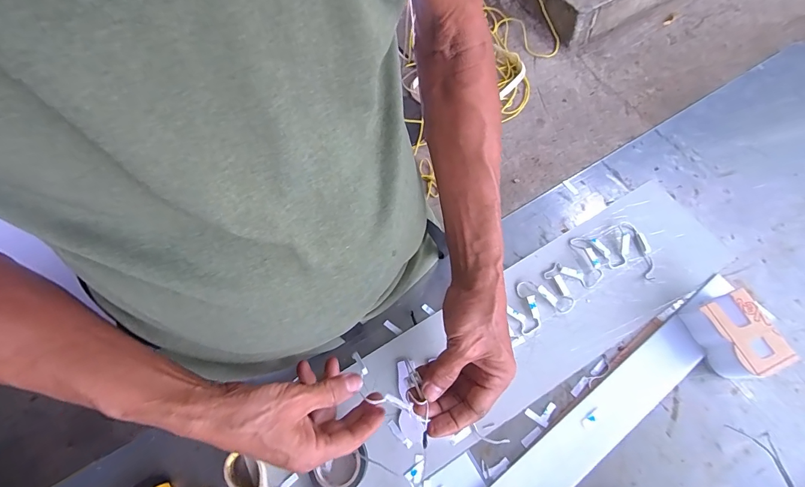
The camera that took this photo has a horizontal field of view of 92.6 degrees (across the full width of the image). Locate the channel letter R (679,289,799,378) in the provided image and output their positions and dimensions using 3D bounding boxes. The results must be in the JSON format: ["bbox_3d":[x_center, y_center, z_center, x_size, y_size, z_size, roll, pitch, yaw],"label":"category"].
[{"bbox_3d":[0.356,0.099,0.415,0.057,0.050,0.085,-22,64,-7],"label":"channel letter R"}]

